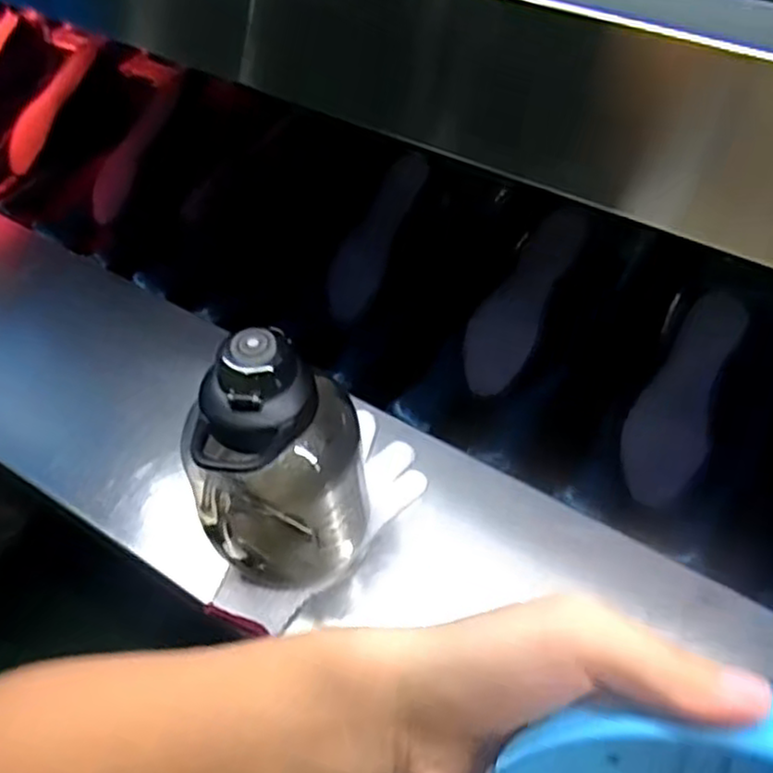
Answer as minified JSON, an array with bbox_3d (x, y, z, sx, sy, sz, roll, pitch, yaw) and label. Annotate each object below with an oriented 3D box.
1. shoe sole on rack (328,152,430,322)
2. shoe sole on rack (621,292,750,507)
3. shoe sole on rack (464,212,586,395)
[{"bbox_3d":[-0.015,-0.175,0.838,0.063,0.018,0.203,28,94,24],"label":"shoe sole on rack"},{"bbox_3d":[0.277,0.008,0.679,0.072,0.009,0.208,16,78,30],"label":"shoe sole on rack"},{"bbox_3d":[0.140,-0.090,0.757,0.067,0.021,0.207,28,88,24],"label":"shoe sole on rack"}]

